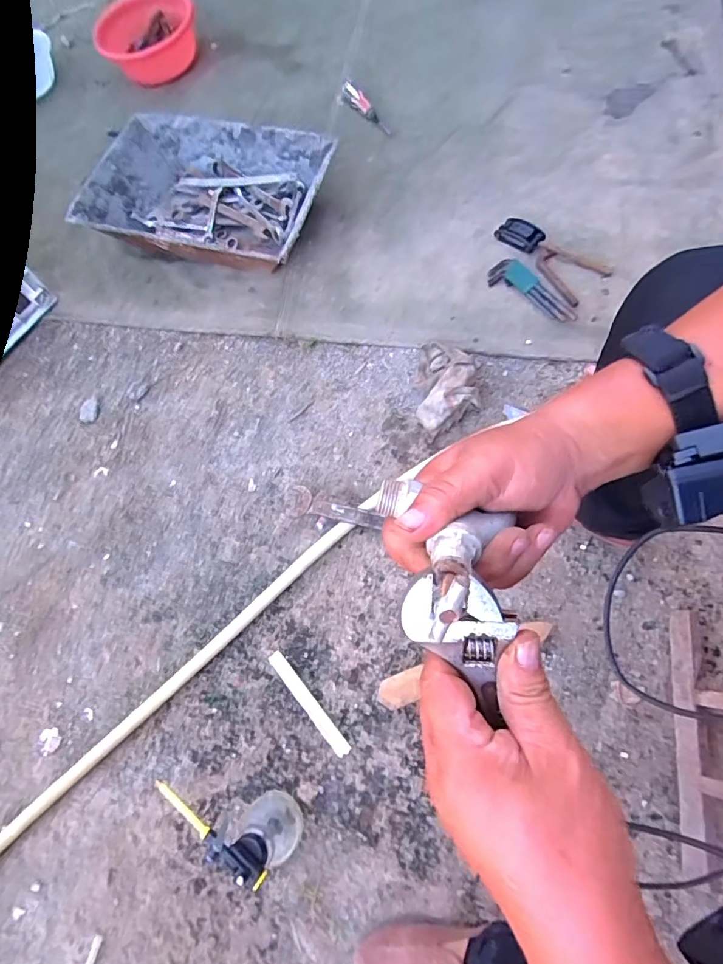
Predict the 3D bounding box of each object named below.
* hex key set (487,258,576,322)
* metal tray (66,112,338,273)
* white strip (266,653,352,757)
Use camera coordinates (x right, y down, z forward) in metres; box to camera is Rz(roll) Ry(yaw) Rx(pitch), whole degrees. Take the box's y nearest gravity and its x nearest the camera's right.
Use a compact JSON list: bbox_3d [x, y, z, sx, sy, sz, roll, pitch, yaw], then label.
[{"bbox_3d":[0.320,-0.352,0.890,0.177,0.018,0.062,44,93,15],"label":"hex key set"},{"bbox_3d":[-0.300,-0.569,0.942,0.453,0.154,0.311,18,73,13],"label":"metal tray"},{"bbox_3d":[-0.080,0.331,0.712,0.021,0.006,0.176,-41,71,-9],"label":"white strip"}]

